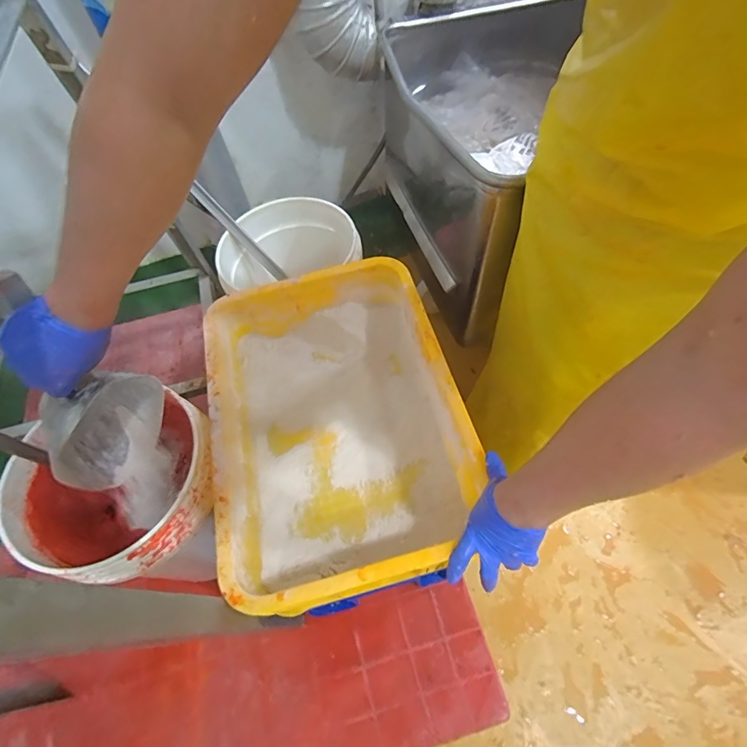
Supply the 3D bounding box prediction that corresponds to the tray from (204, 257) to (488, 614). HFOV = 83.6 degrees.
[{"bbox_3d":[-0.061,0.079,0.699,0.361,0.179,0.503,-13,59,-6],"label":"tray"}]

